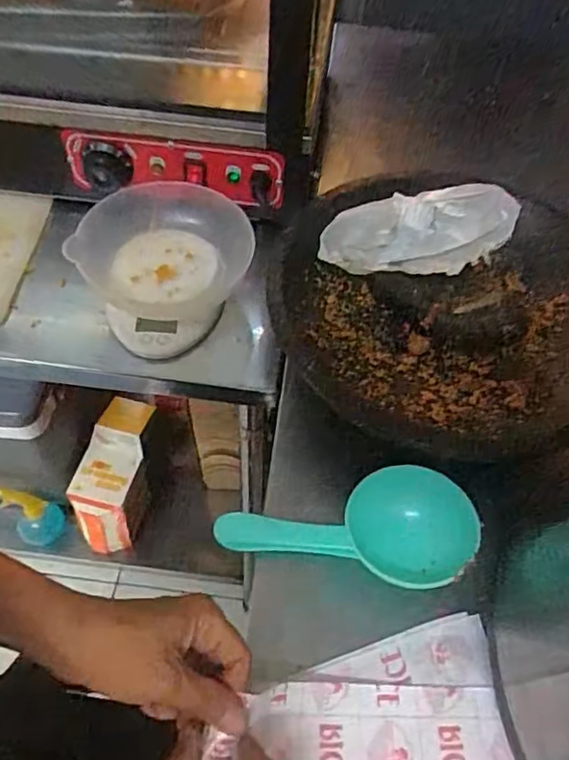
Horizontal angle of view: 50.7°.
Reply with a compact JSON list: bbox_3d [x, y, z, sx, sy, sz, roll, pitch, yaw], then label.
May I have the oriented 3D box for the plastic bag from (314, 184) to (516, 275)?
[{"bbox_3d":[0.131,-0.143,0.594,0.210,0.047,0.077,-11,56,-12],"label":"plastic bag"}]

